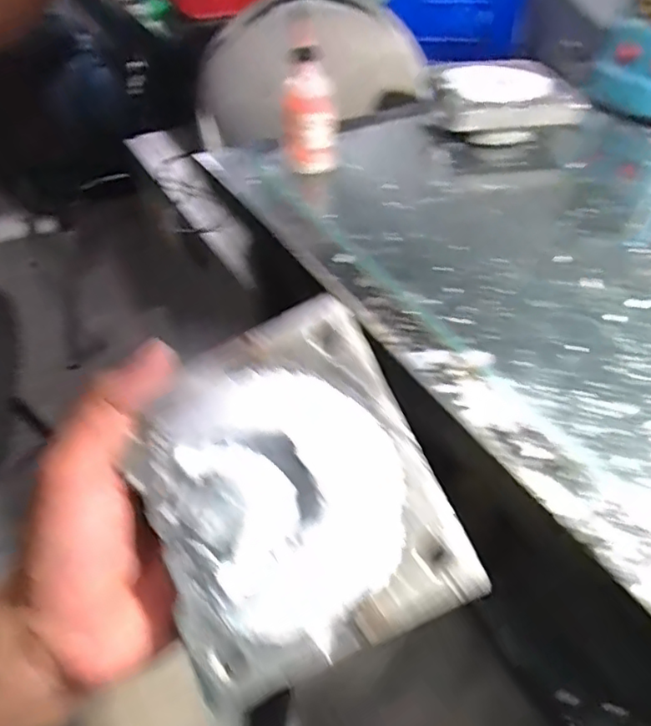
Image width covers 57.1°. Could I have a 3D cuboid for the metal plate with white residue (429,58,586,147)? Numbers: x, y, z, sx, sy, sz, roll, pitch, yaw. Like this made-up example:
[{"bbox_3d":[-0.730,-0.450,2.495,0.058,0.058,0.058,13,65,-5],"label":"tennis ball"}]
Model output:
[{"bbox_3d":[0.167,-0.253,0.577,0.124,0.042,0.128,-1,44,1],"label":"metal plate with white residue"}]

